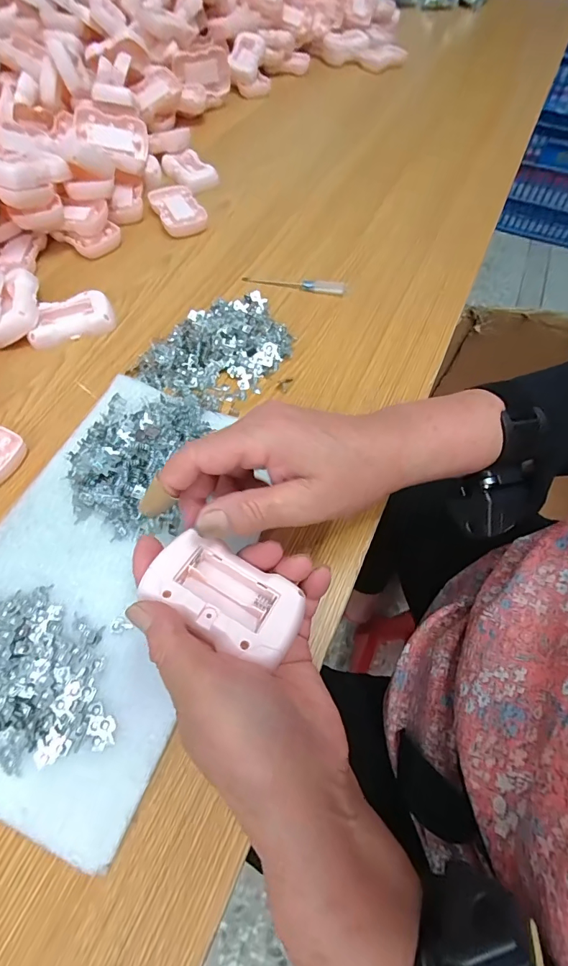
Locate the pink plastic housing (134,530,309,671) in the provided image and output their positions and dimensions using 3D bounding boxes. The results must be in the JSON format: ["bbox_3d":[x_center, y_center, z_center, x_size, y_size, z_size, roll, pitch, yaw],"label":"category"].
[{"bbox_3d":[-0.031,0.060,0.222,0.081,0.020,0.045,28,65,11],"label":"pink plastic housing"}]

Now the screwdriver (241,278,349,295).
[{"bbox_3d":[0.012,-0.228,0.459,0.116,0.013,0.011,13,63,4],"label":"screwdriver"}]

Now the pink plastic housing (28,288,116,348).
[{"bbox_3d":[-0.216,-0.167,0.416,0.080,0.018,0.047,-17,65,-12],"label":"pink plastic housing"}]

